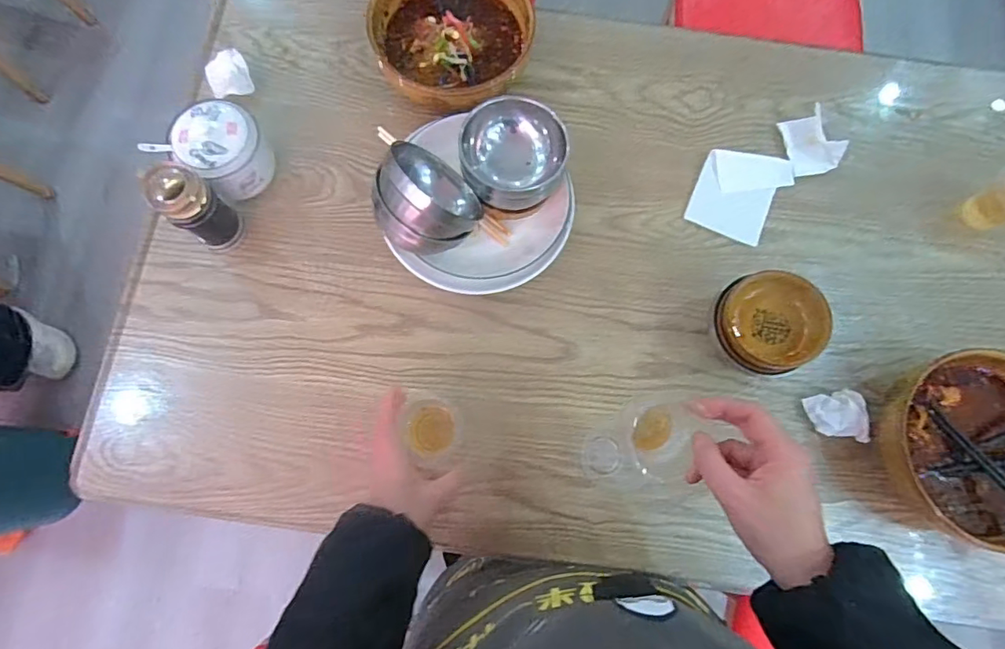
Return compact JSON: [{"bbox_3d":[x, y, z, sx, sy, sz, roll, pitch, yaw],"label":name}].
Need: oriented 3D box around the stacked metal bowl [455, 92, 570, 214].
[{"bbox_3d":[0.011,-0.175,0.558,0.112,0.083,0.099,13,77,1],"label":"stacked metal bowl"}]

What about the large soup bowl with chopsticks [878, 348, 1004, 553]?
[{"bbox_3d":[0.504,0.134,0.555,0.198,0.074,0.194,0,77,-2],"label":"large soup bowl with chopsticks"}]

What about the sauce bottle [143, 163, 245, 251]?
[{"bbox_3d":[-0.335,-0.127,0.570,0.055,0.121,0.054,0,77,-2],"label":"sauce bottle"}]

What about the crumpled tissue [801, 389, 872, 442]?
[{"bbox_3d":[0.374,0.104,0.575,0.056,0.030,0.057,-9,77,-4],"label":"crumpled tissue"}]

